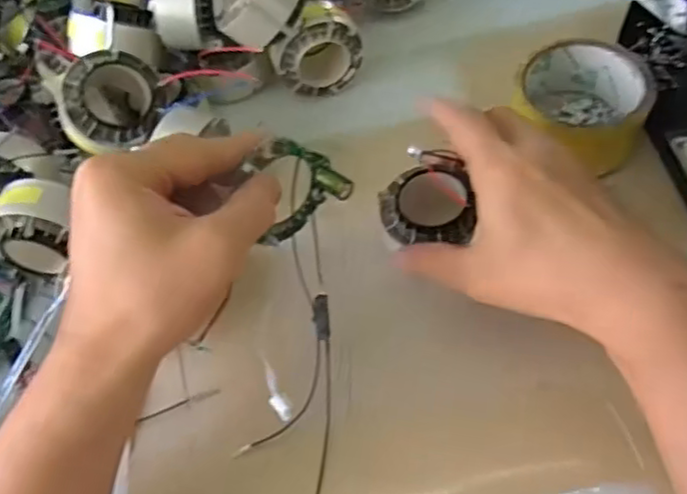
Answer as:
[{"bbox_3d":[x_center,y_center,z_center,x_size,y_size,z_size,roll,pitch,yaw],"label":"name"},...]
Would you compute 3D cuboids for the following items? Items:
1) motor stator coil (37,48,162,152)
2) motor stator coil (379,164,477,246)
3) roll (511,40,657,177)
[{"bbox_3d":[-0.154,-0.095,0.428,0.064,0.036,0.062,-25,96,-21],"label":"motor stator coil"},{"bbox_3d":[0.053,-0.026,0.391,0.057,0.022,0.046,3,91,31],"label":"motor stator coil"},{"bbox_3d":[0.159,-0.093,0.434,0.085,0.046,0.090,27,62,21],"label":"roll"}]

